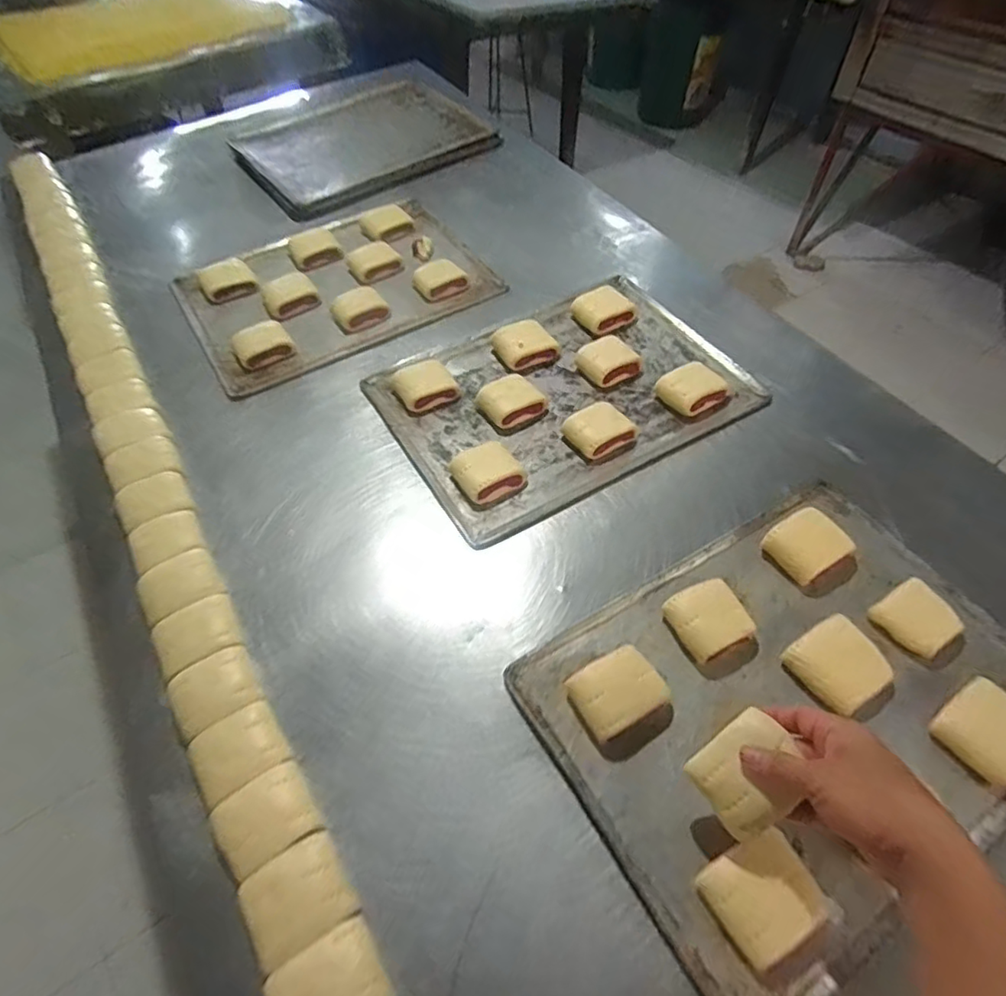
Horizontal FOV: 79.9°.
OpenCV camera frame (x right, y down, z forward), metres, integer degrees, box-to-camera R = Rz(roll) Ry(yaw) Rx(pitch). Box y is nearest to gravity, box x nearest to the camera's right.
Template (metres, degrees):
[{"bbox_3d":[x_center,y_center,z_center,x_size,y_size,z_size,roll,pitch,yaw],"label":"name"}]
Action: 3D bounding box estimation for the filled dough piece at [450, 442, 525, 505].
[{"bbox_3d":[-0.019,-0.033,0.712,0.074,0.022,0.076,-25,56,-18],"label":"filled dough piece"}]

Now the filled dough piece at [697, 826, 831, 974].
[{"bbox_3d":[0.196,0.300,0.453,0.075,0.031,0.070,-25,56,-18],"label":"filled dough piece"}]

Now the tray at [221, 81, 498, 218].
[{"bbox_3d":[-0.294,-0.718,1.211,0.430,0.032,0.354,-35,63,-18],"label":"tray"}]

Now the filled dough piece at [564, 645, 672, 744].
[{"bbox_3d":[0.104,0.177,0.545,0.079,0.031,0.062,-25,56,-18],"label":"filled dough piece"}]

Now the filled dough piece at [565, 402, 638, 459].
[{"bbox_3d":[0.121,-0.083,0.746,0.076,0.026,0.066,-33,58,-23],"label":"filled dough piece"}]

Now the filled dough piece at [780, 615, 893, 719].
[{"bbox_3d":[0.312,0.154,0.558,0.069,0.031,0.073,-26,56,-19],"label":"filled dough piece"}]

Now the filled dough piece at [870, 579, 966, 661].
[{"bbox_3d":[0.412,0.120,0.597,0.066,0.021,0.064,-28,57,-20],"label":"filled dough piece"}]

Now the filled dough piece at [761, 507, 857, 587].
[{"bbox_3d":[0.322,0.046,0.636,0.074,0.040,0.071,-26,56,-19],"label":"filled dough piece"}]

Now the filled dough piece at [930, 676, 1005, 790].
[{"bbox_3d":[0.427,0.203,0.523,0.073,0.022,0.070,-30,57,-21],"label":"filled dough piece"}]

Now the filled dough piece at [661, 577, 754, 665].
[{"bbox_3d":[0.200,0.121,0.593,0.073,0.030,0.068,-21,55,-15],"label":"filled dough piece"}]

